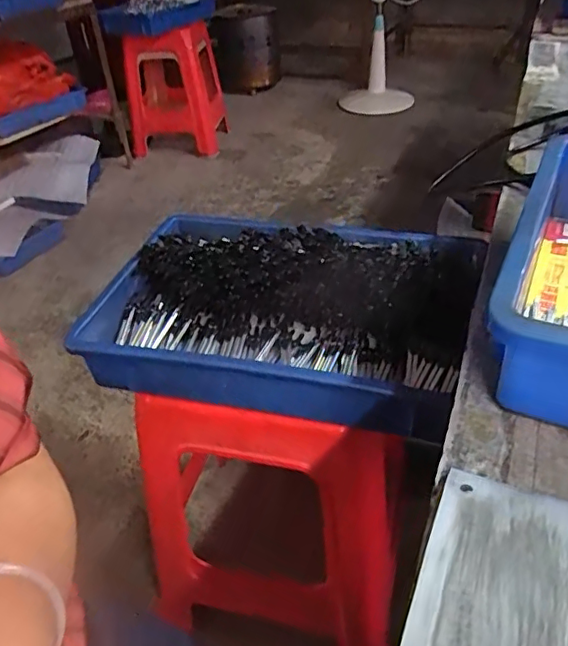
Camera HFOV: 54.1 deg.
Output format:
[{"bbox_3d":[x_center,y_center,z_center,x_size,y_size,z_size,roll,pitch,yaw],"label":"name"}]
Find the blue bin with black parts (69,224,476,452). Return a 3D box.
[{"bbox_3d":[-0.002,-0.019,0.642,0.406,0.102,0.265,7,40,14],"label":"blue bin with black parts"}]

